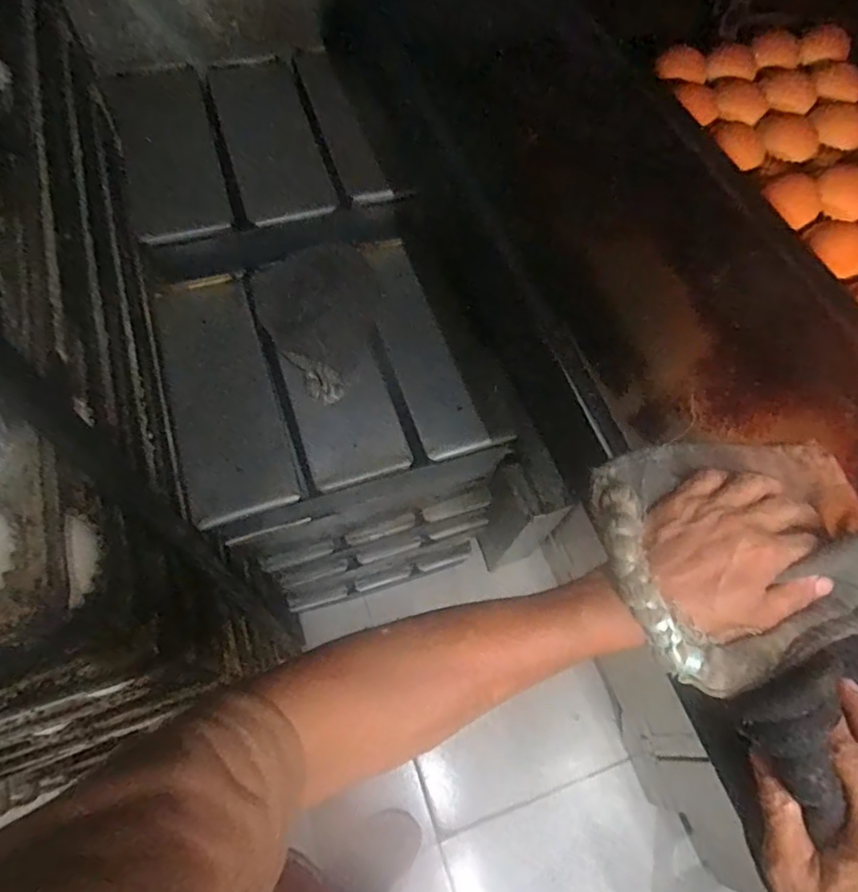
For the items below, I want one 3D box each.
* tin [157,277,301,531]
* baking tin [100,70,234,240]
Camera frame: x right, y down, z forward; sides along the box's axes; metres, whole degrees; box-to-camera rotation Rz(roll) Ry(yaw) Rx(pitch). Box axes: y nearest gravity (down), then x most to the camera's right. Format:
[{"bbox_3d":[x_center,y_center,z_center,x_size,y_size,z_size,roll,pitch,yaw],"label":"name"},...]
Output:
[{"bbox_3d":[-0.282,-0.075,0.775,0.132,0.077,0.366,-17,65,-11],"label":"tin"},{"bbox_3d":[-0.442,-0.491,0.974,0.170,0.249,0.049,-23,33,-30],"label":"baking tin"}]

